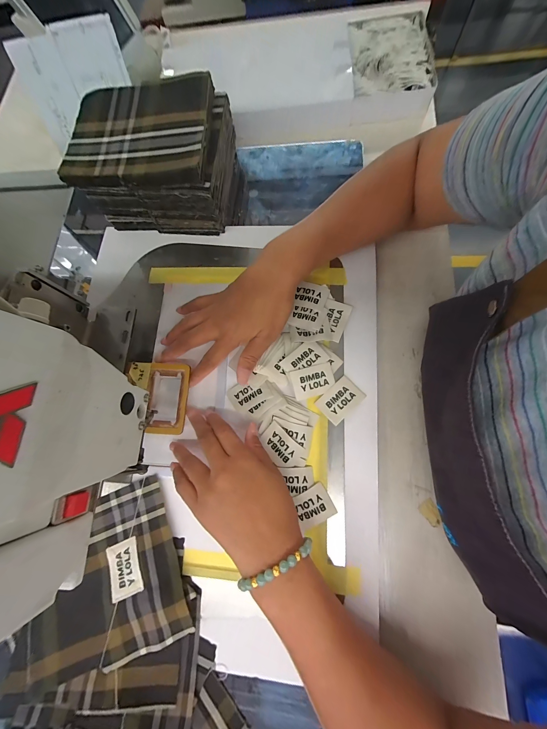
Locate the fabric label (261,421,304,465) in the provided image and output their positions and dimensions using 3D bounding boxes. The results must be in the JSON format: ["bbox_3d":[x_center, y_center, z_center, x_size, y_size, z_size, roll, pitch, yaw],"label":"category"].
[{"bbox_3d":[0.008,0.088,0.279,0.047,0.007,0.030,41,84,14],"label":"fabric label"}]

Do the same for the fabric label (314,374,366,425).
[{"bbox_3d":[0.076,0.040,0.292,0.048,0.004,0.034,-43,75,-5],"label":"fabric label"}]

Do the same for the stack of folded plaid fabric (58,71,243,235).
[{"bbox_3d":[-0.150,-0.268,0.342,0.179,0.085,0.151,5,76,7],"label":"stack of folded plaid fabric"}]

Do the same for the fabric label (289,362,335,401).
[{"bbox_3d":[0.045,0.018,0.293,0.048,0.004,0.033,-15,90,-12],"label":"fabric label"}]

